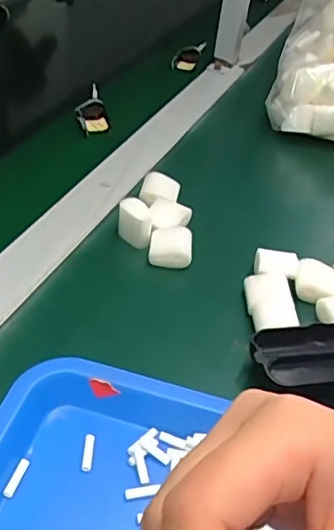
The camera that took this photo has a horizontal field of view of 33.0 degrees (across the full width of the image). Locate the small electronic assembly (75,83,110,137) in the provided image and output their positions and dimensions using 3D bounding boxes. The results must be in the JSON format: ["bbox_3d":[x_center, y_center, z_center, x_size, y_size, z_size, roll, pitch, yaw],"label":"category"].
[{"bbox_3d":[-0.092,-0.189,0.690,0.036,0.019,0.079,-3,54,-11],"label":"small electronic assembly"}]

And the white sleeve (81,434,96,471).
[{"bbox_3d":[-0.049,0.116,0.349,0.007,0.004,0.023,5,41,-2],"label":"white sleeve"}]

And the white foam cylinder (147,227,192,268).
[{"bbox_3d":[0.004,-0.015,0.496,0.037,0.028,0.033,9,41,3],"label":"white foam cylinder"}]

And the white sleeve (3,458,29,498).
[{"bbox_3d":[-0.089,0.125,0.333,0.006,0.004,0.023,17,42,12],"label":"white sleeve"}]

